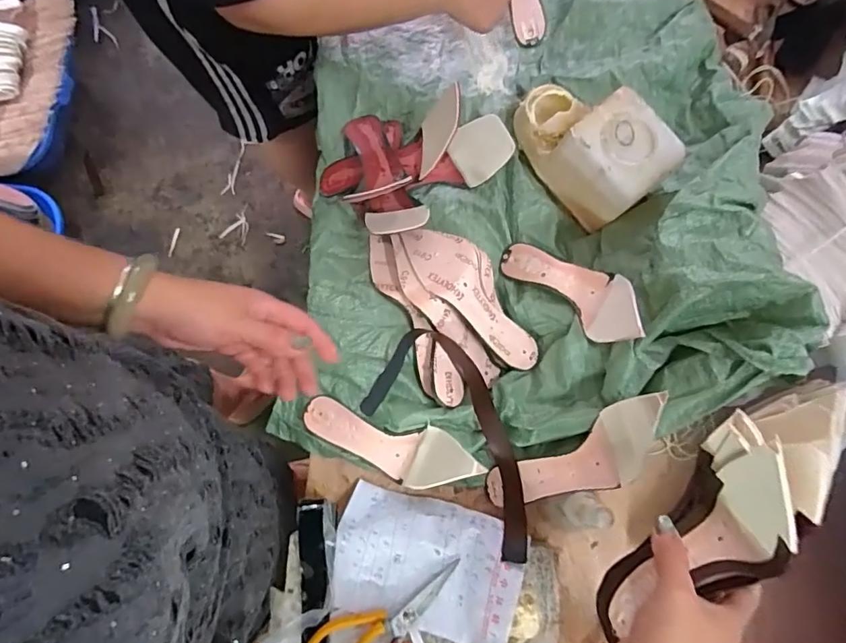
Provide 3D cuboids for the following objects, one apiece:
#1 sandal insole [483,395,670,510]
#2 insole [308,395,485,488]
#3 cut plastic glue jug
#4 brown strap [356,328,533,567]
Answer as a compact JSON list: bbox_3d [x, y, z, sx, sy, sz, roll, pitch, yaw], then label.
[{"bbox_3d":[0.175,0.155,0.554,0.233,0.058,0.072,-39,77,30],"label":"sandal insole"},{"bbox_3d":[-0.040,0.147,0.601,0.228,0.058,0.068,14,75,20],"label":"insole"},{"bbox_3d":[0.209,-0.233,0.647,0.109,0.111,0.209,-36,80,-9],"label":"cut plastic glue jug"},{"bbox_3d":[0.051,0.132,0.601,0.138,0.056,0.266,-44,81,-11],"label":"brown strap"}]

